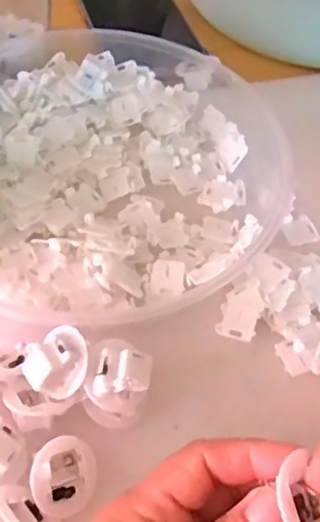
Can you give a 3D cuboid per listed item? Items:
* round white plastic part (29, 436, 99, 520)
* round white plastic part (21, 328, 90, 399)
[{"bbox_3d":[-0.044,0.094,0.269,0.032,0.011,0.032,11,73,-37],"label":"round white plastic part"},{"bbox_3d":[-0.046,0.048,0.280,0.028,0.018,0.026,2,54,-3],"label":"round white plastic part"}]

